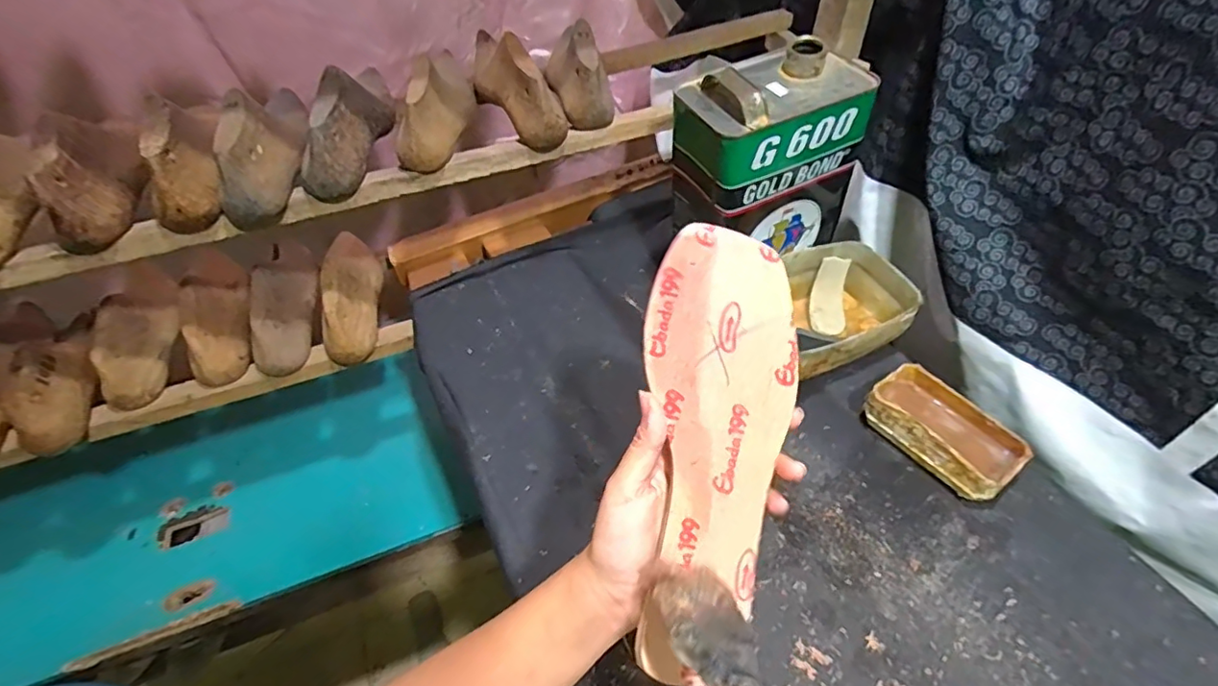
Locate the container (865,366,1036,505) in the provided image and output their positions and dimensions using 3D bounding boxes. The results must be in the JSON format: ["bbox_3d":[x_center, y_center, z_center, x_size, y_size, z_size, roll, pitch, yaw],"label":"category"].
[{"bbox_3d":[0.305,0.081,0.520,0.074,0.046,0.124,-31,54,-24],"label":"container"}]

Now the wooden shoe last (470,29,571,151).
[{"bbox_3d":[-0.102,-0.276,0.608,0.049,0.073,0.171,-25,52,-20],"label":"wooden shoe last"}]

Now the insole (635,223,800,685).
[{"bbox_3d":[0.057,0.056,0.303,0.079,0.019,0.230,4,87,5],"label":"insole"}]

